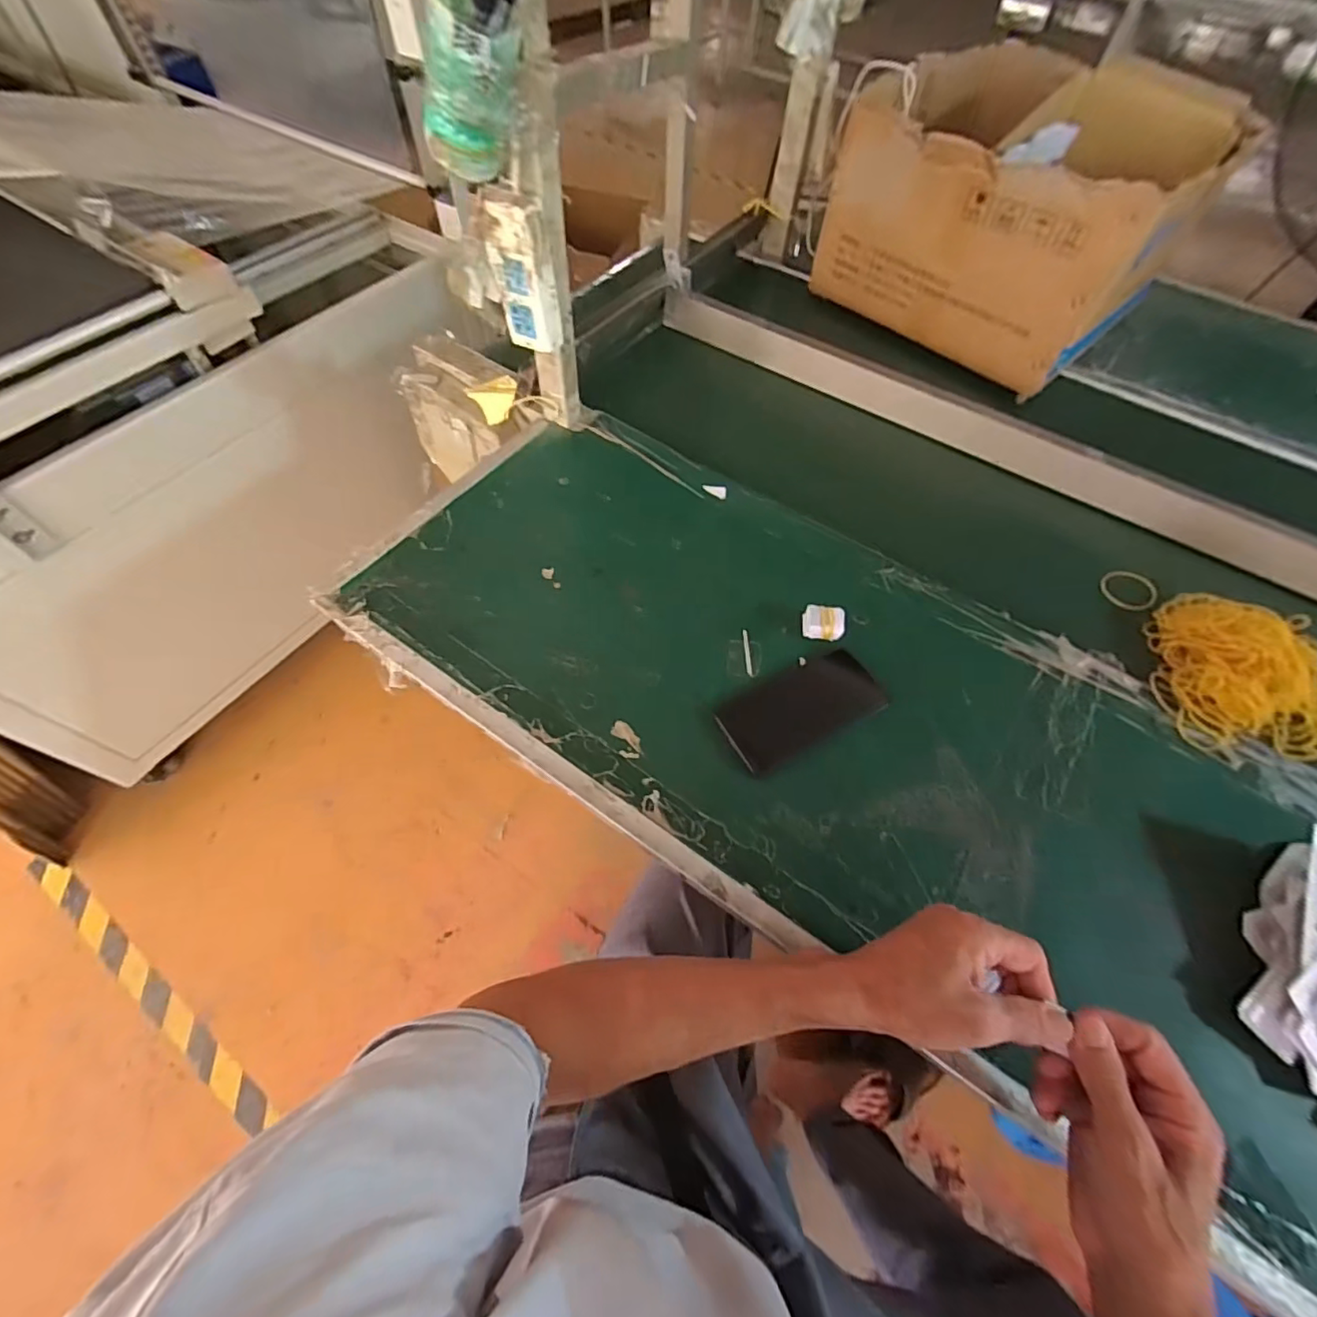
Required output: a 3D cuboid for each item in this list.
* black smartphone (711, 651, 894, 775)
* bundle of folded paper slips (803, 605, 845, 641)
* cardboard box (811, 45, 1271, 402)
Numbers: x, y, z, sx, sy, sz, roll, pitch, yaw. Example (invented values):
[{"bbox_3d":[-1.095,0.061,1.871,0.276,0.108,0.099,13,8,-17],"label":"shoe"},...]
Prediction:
[{"bbox_3d":[0.138,0.047,0.556,0.160,0.008,0.080,-24,64,-17],"label":"black smartphone"},{"bbox_3d":[0.169,-0.036,0.586,0.039,0.024,0.030,12,59,3],"label":"bundle of folded paper slips"},{"bbox_3d":[0.506,-0.638,0.833,0.413,0.245,0.379,38,64,18],"label":"cardboard box"}]

